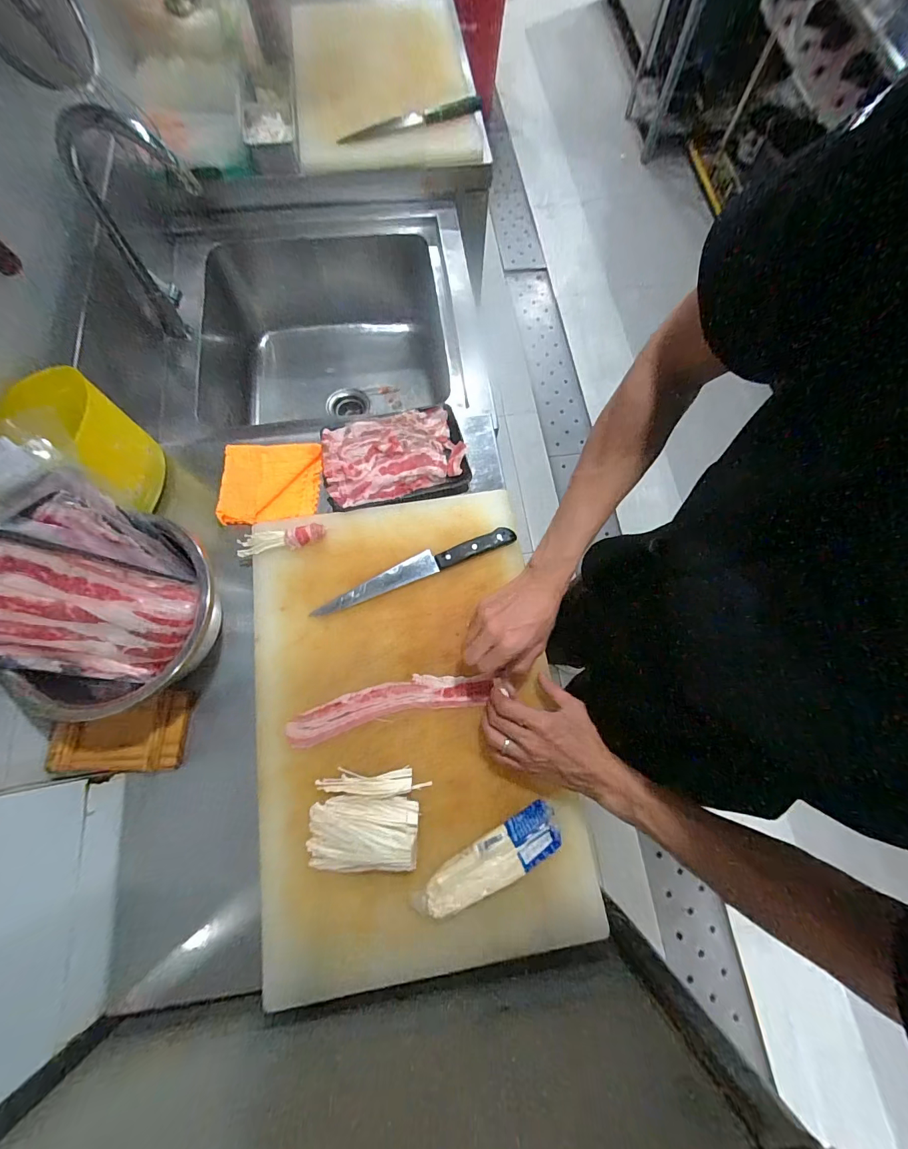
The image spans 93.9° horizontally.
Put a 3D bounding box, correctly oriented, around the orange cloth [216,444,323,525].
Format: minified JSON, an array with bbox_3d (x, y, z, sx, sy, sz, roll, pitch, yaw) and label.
[{"bbox_3d":[-0.289,-0.146,0.673,0.149,0.017,0.132,-2,72,-1],"label":"orange cloth"}]

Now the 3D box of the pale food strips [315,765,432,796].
[{"bbox_3d":[-0.101,0.259,0.532,0.137,0.011,0.030,-1,72,-1],"label":"pale food strips"}]

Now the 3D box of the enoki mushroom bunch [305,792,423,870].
[{"bbox_3d":[-0.107,0.306,0.502,0.126,0.037,0.073,1,72,0],"label":"enoki mushroom bunch"}]

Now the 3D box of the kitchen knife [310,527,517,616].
[{"bbox_3d":[-0.056,-0.011,0.614,0.302,0.019,0.035,-21,74,-7],"label":"kitchen knife"}]

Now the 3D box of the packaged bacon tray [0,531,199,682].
[{"bbox_3d":[-0.441,0.054,0.503,0.022,0.208,0.159,37,99,49],"label":"packaged bacon tray"}]

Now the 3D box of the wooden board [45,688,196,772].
[{"bbox_3d":[-0.445,0.207,0.561,0.169,0.027,0.097,-2,72,-1],"label":"wooden board"}]

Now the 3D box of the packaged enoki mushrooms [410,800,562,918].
[{"bbox_3d":[0.041,0.337,0.494,0.182,0.023,0.053,-28,75,-9],"label":"packaged enoki mushrooms"}]

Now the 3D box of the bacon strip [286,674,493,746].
[{"bbox_3d":[-0.086,0.171,0.562,0.263,0.006,0.052,-12,73,-5],"label":"bacon strip"}]

